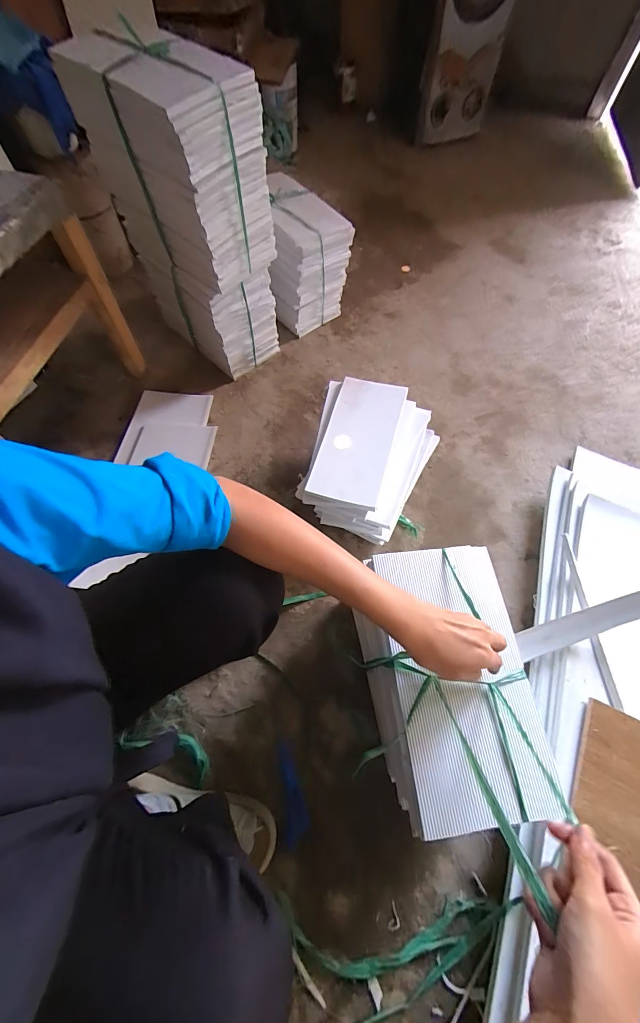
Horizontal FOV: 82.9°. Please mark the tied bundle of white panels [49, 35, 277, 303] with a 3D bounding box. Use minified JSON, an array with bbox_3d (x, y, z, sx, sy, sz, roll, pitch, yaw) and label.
[{"bbox_3d":[-0.248,-0.601,0.634,0.293,0.265,0.154,38,70,16],"label":"tied bundle of white panels"}]

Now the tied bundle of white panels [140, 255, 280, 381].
[{"bbox_3d":[-0.256,-0.497,0.866,0.159,0.220,0.284,-41,72,-18],"label":"tied bundle of white panels"}]

